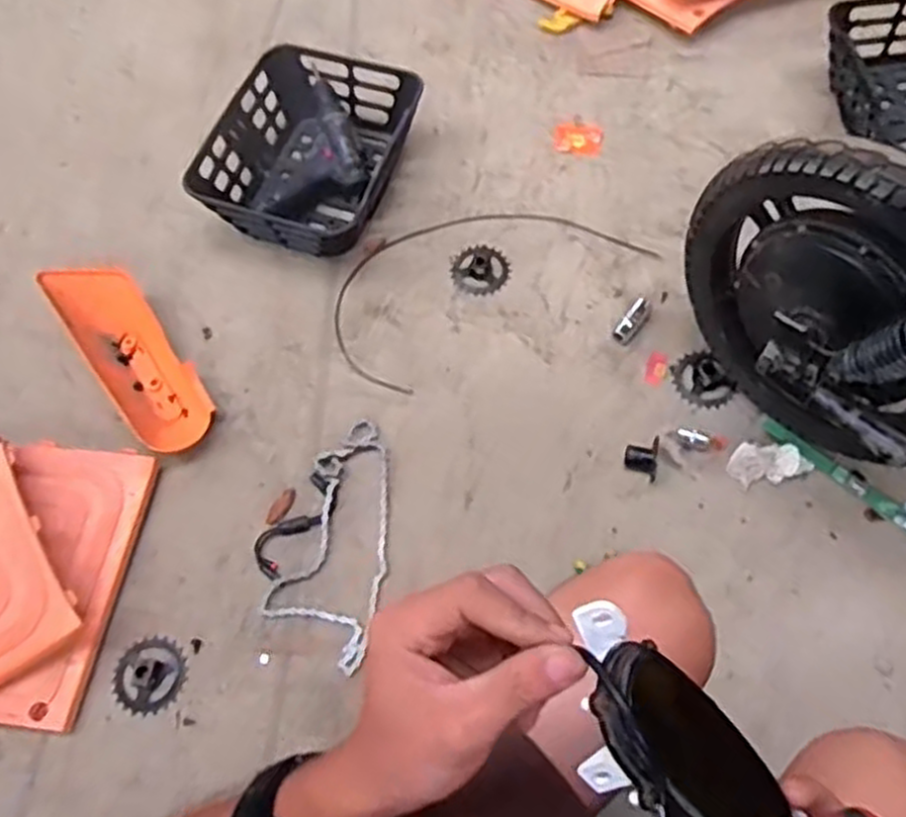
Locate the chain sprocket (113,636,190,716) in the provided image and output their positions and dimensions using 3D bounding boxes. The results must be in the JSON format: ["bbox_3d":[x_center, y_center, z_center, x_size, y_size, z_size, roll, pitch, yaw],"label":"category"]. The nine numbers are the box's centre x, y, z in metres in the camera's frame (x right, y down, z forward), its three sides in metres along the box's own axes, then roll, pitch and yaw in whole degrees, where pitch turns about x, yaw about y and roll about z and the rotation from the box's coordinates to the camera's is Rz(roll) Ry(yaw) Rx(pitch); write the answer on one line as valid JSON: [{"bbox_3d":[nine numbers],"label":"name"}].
[{"bbox_3d":[-0.354,0.312,0.904,0.081,0.009,0.085,-1,65,2],"label":"chain sprocket"}]

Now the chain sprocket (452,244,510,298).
[{"bbox_3d":[0.042,-0.202,1.133,0.084,0.006,0.086,-1,65,2],"label":"chain sprocket"}]

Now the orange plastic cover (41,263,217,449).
[{"bbox_3d":[-0.445,-0.075,1.064,0.114,0.063,0.317,-36,69,-13],"label":"orange plastic cover"}]

